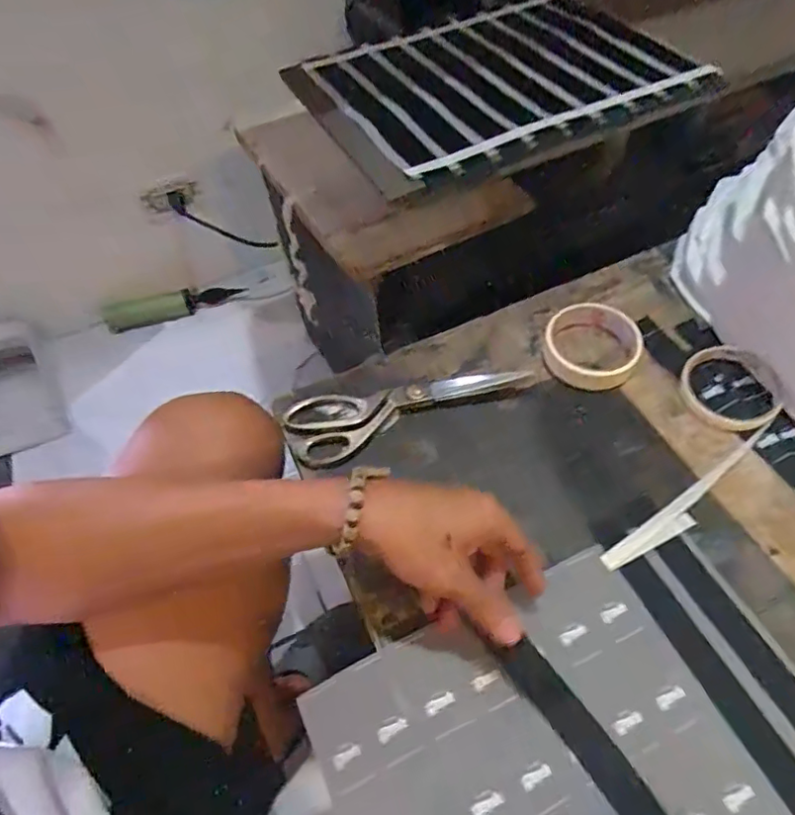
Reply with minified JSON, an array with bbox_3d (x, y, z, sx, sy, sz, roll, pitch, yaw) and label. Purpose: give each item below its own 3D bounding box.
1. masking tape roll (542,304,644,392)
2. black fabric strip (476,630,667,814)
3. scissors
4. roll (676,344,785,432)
[{"bbox_3d":[0.191,-0.061,0.568,0.090,0.030,0.090,-2,55,3],"label":"masking tape roll"},{"bbox_3d":[0.138,0.240,0.360,0.035,0.008,0.210,-30,60,-16],"label":"black fabric strip"},{"bbox_3d":[0.010,-0.001,0.535,0.225,0.013,0.068,-17,55,-7],"label":"scissors"},{"bbox_3d":[0.307,-0.018,0.529,0.084,0.016,0.086,-2,55,3],"label":"roll"}]

